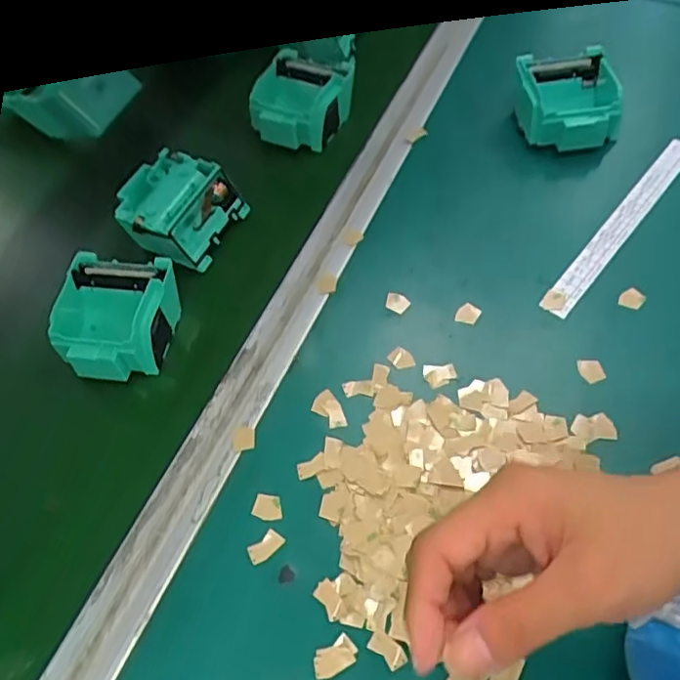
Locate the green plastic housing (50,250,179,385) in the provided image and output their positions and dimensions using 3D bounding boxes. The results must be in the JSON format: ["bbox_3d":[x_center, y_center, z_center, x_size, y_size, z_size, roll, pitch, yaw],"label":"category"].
[{"bbox_3d":[-0.157,-0.015,0.425,0.075,0.037,0.080,3,58,6],"label":"green plastic housing"}]

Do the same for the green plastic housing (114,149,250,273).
[{"bbox_3d":[-0.128,-0.100,0.474,0.082,0.046,0.073,19,61,14],"label":"green plastic housing"}]

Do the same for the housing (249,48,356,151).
[{"bbox_3d":[-0.031,-0.206,0.531,0.080,0.044,0.083,12,60,11],"label":"housing"}]

